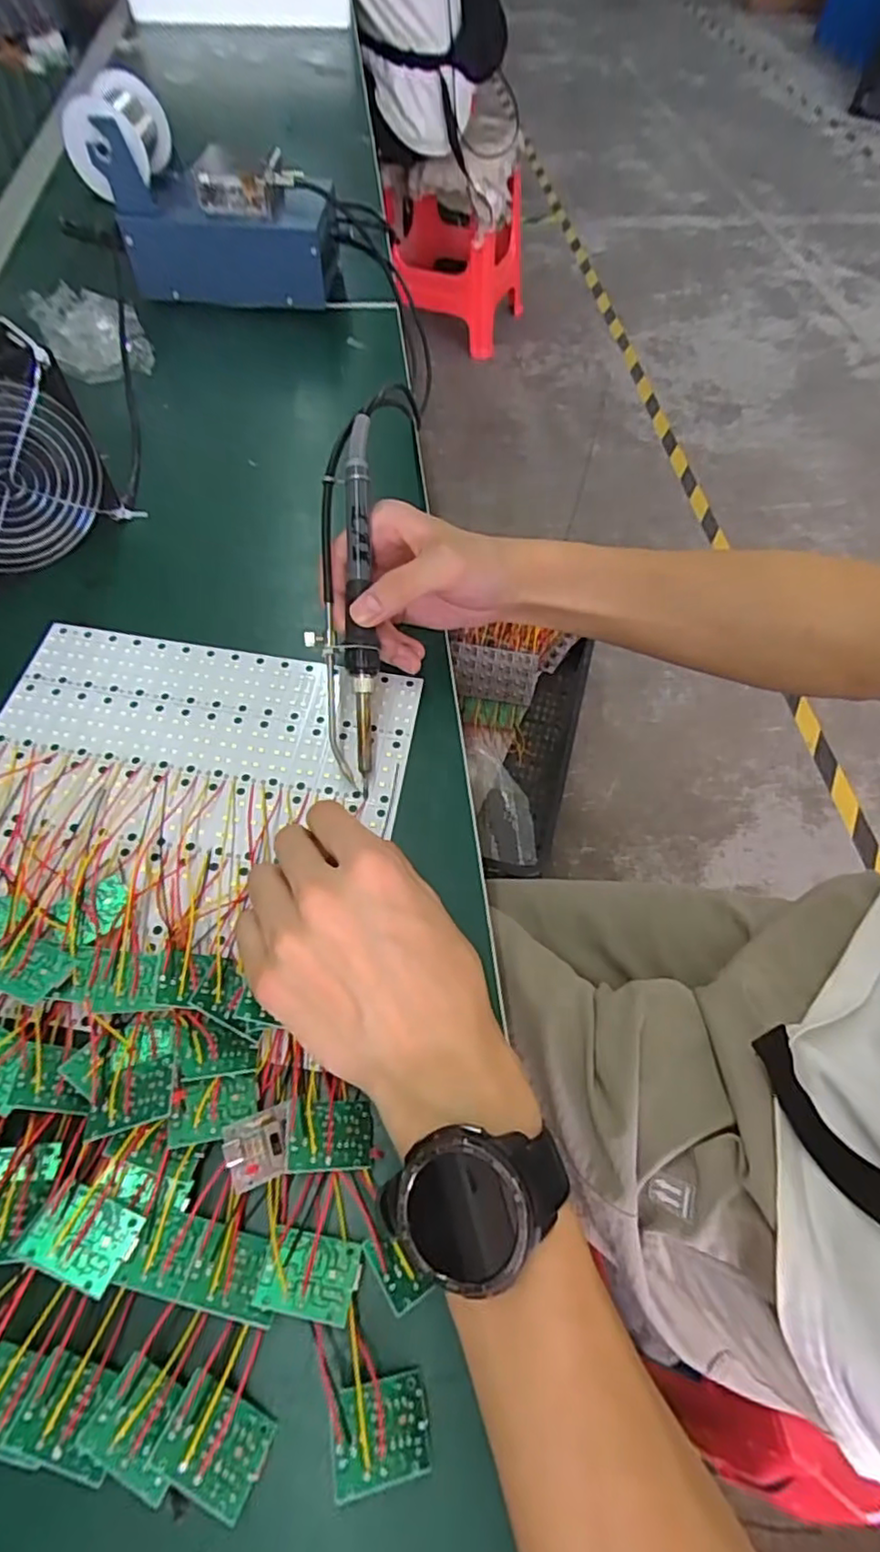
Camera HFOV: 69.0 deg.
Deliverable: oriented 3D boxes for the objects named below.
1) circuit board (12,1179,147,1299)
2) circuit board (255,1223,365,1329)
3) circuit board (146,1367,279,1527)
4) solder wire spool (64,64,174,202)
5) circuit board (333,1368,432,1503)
[{"bbox_3d":[-0.131,0.169,0.236,0.036,0.004,0.026,22,46,7],"label":"circuit board"},{"bbox_3d":[-0.049,0.188,0.242,0.035,0.004,0.026,13,36,2],"label":"circuit board"},{"bbox_3d":[-0.077,0.230,0.220,0.035,0.004,0.026,36,37,-1],"label":"circuit board"},{"bbox_3d":[-0.265,-0.534,0.532,0.061,0.059,0.069,15,60,6],"label":"solder wire spool"},{"bbox_3d":[-0.020,0.227,0.222,0.034,0.004,0.027,12,41,-27],"label":"circuit board"}]

